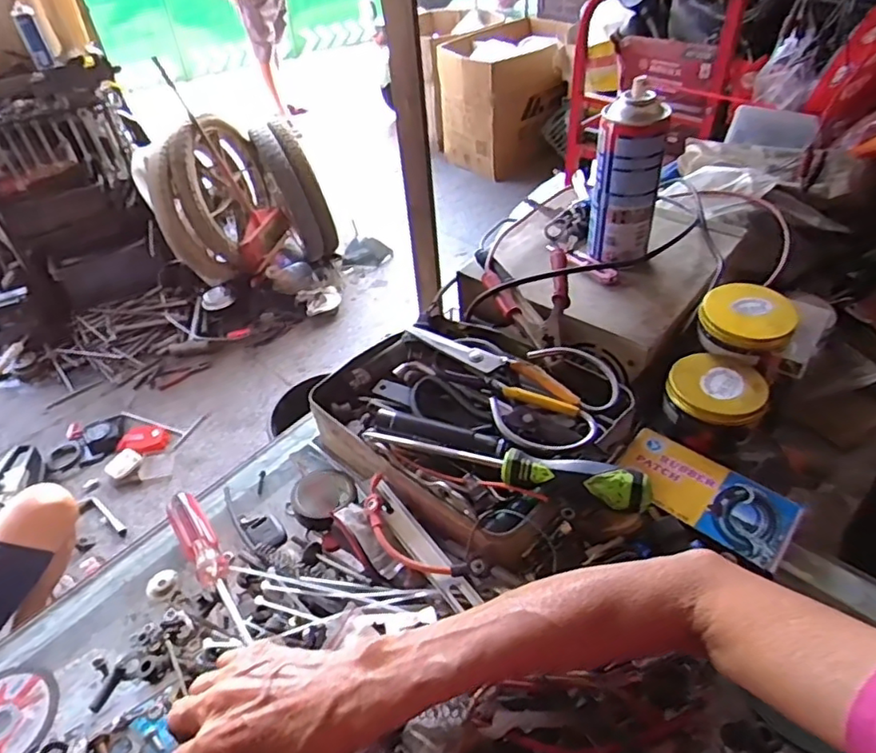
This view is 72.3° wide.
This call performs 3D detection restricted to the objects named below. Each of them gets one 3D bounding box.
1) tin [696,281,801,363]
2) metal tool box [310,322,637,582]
[{"bbox_3d":[0.295,-0.052,0.575,0.082,0.041,0.073,18,48,22],"label":"tin"},{"bbox_3d":[0.035,0.036,0.540,0.285,0.077,0.210,30,53,31],"label":"metal tool box"}]

